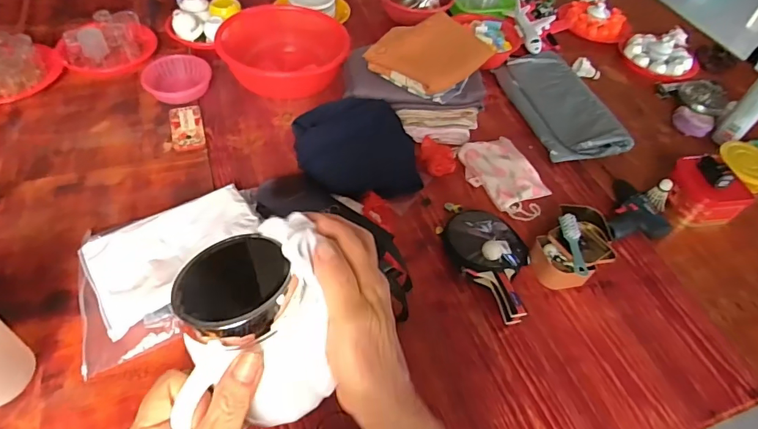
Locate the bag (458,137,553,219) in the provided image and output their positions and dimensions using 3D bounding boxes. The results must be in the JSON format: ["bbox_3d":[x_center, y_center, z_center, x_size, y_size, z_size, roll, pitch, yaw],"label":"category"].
[{"bbox_3d":[0.314,-0.094,1.129,0.175,0.050,0.248,-19,56,-20],"label":"bag"}]

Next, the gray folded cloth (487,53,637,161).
[{"bbox_3d":[0.520,-0.328,1.335,0.246,0.077,0.434,-6,53,-11],"label":"gray folded cloth"}]

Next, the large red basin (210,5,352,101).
[{"bbox_3d":[-0.267,-0.476,1.300,0.341,0.099,0.325,-3,52,-9],"label":"large red basin"}]

